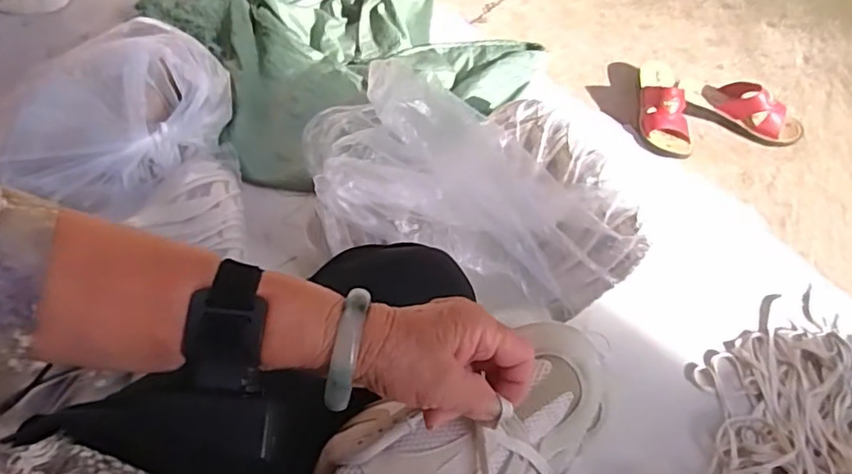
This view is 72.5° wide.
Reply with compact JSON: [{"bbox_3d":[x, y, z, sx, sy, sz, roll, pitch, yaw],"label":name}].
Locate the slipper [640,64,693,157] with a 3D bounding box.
[{"bbox_3d":[0.451,-0.259,1.116,0.086,0.075,0.235,3,57,0],"label":"slipper"}]

